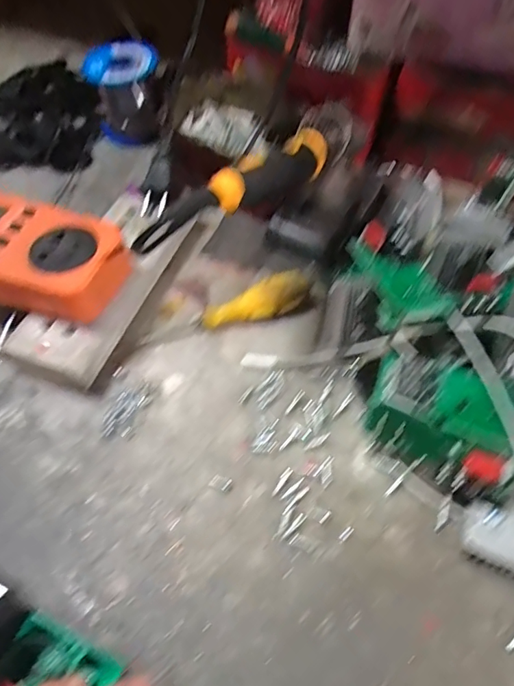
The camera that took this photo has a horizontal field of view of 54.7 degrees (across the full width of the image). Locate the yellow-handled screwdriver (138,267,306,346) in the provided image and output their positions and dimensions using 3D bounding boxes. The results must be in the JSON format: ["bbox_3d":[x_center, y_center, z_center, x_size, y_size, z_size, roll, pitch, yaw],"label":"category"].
[{"bbox_3d":[-0.020,-0.023,0.340,0.116,0.020,0.022,-16,58,-8],"label":"yellow-handled screwdriver"}]

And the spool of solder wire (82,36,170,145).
[{"bbox_3d":[-0.122,-0.232,0.463,0.062,0.066,0.054,-26,59,-14],"label":"spool of solder wire"}]

